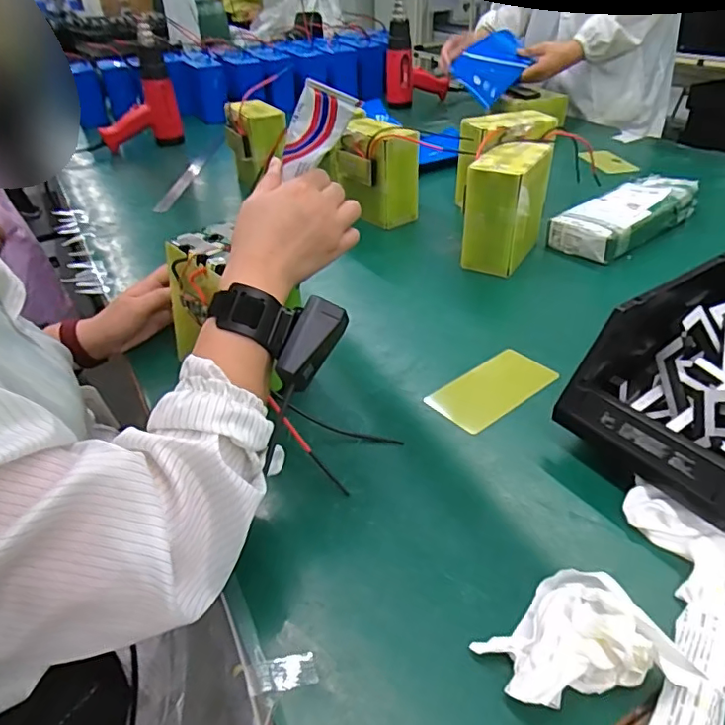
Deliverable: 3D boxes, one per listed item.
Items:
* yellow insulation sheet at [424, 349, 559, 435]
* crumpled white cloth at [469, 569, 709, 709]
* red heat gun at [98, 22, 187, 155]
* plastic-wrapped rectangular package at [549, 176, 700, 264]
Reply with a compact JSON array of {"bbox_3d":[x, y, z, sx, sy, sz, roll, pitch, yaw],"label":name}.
[{"bbox_3d":[0.138,0.028,0.591,0.135,0.005,0.077,-30,41,-30],"label":"yellow insulation sheet"},{"bbox_3d":[0.131,0.176,0.342,0.096,0.047,0.096,-19,40,-20],"label":"crumpled white cloth"},{"bbox_3d":[-0.550,-0.646,1.362,0.182,0.286,0.095,-5,37,-4],"label":"red heat gun"},{"bbox_3d":[0.416,-0.228,0.874,0.277,0.058,0.097,-27,43,-29],"label":"plastic-wrapped rectangular package"}]

